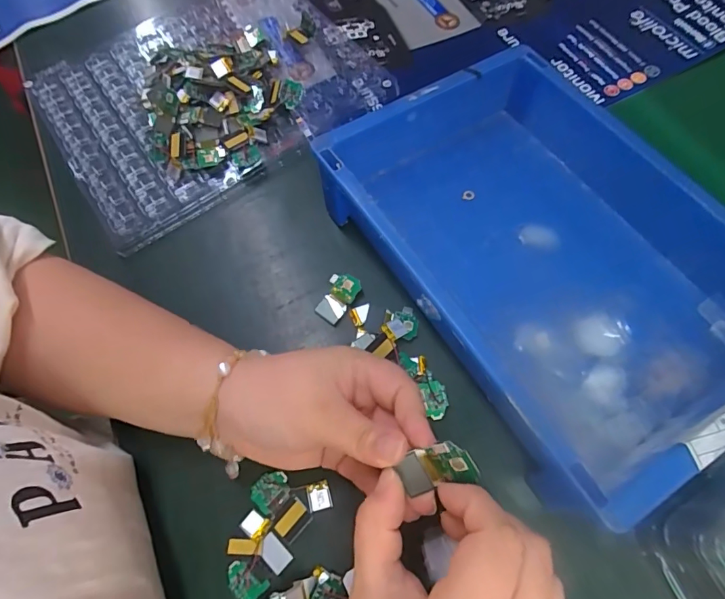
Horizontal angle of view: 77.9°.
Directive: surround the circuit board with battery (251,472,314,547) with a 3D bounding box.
[{"bbox_3d":[-0.054,0.133,0.290,0.025,0.004,0.042,-35,68,-13],"label":"circuit board with battery"}]

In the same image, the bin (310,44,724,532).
[{"bbox_3d":[0.133,-0.038,0.325,0.216,0.071,0.303,-31,68,-11],"label":"bin"}]

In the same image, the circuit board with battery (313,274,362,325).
[{"bbox_3d":[-0.020,-0.002,0.348,0.024,0.010,0.038,30,70,15],"label":"circuit board with battery"}]

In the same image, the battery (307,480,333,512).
[{"bbox_3d":[-0.028,0.129,0.293,0.014,0.004,0.017,-13,65,-3],"label":"battery"}]

